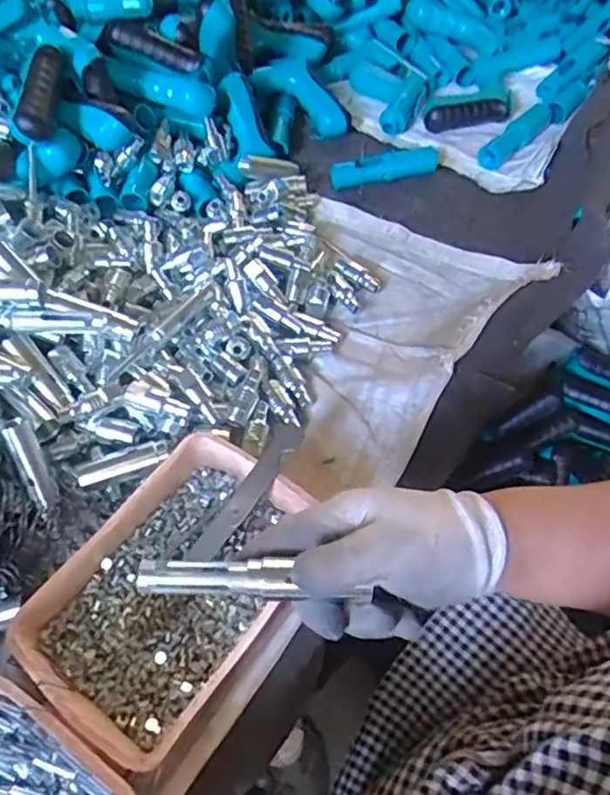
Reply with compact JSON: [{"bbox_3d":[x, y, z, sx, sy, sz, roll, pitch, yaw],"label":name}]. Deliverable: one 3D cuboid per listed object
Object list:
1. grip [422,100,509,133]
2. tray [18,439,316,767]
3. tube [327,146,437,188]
[{"bbox_3d":[0.204,-0.354,0.773,0.102,0.031,0.020,-5,56,-3],"label":"grip"},{"bbox_3d":[-0.090,0.129,0.438,0.136,0.037,0.198,31,62,20],"label":"tray"},{"bbox_3d":[0.095,-0.271,0.727,0.125,0.022,0.027,-10,56,-6],"label":"tube"}]

